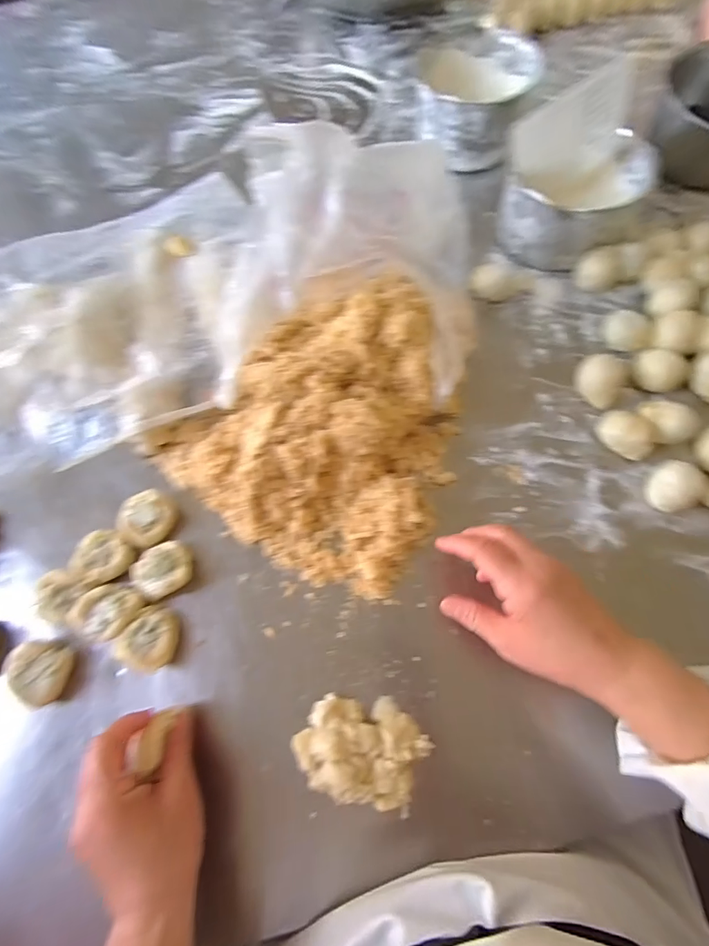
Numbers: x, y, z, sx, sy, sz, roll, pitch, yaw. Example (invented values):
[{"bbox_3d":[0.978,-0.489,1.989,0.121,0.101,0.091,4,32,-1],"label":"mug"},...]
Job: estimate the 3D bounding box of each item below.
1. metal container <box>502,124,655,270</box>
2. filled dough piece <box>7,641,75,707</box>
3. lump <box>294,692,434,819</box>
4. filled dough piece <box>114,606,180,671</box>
[{"bbox_3d":[0.253,-0.315,0.499,0.120,0.087,0.136,37,74,14],"label":"metal container"},{"bbox_3d":[-0.279,0.177,0.376,0.046,0.024,0.049,1,68,3],"label":"filled dough piece"},{"bbox_3d":[0.006,0.222,0.342,0.103,0.030,0.072,11,69,5],"label":"lump"},{"bbox_3d":[-0.183,0.148,0.382,0.050,0.017,0.048,20,70,10],"label":"filled dough piece"}]

